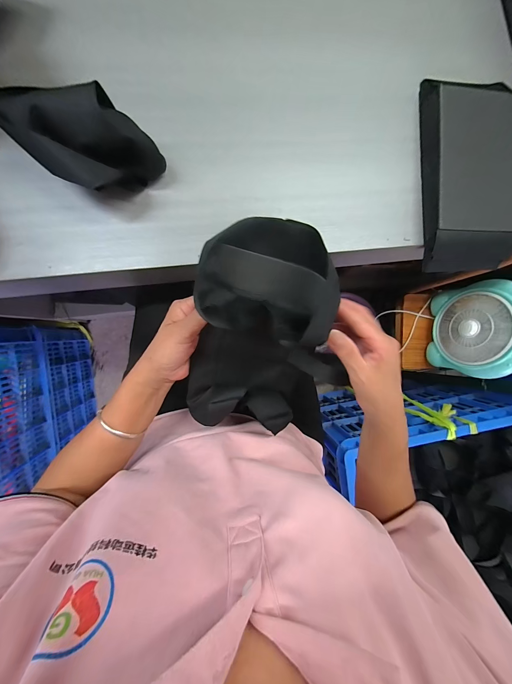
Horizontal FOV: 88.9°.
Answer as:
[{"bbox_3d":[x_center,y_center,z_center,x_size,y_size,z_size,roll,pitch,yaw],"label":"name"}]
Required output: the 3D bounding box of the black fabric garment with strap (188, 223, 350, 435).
[{"bbox_3d":[0.019,-0.002,0.302,0.176,0.105,0.231,8,91,-8],"label":"black fabric garment with strap"}]

